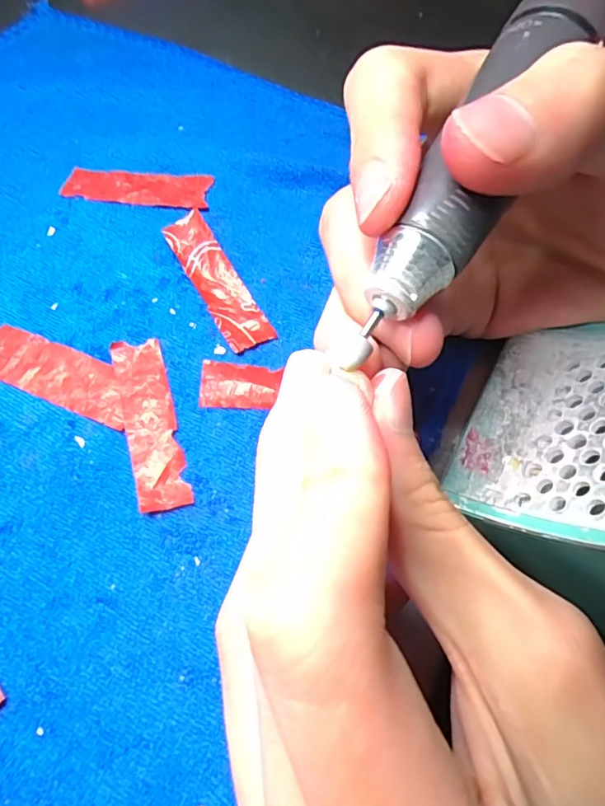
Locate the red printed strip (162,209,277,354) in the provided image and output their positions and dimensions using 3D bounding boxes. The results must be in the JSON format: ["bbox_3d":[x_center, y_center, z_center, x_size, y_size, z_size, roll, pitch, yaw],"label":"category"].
[{"bbox_3d":[-0.031,-0.044,0.187,0.015,0.004,0.058,-28,74,-12],"label":"red printed strip"}]

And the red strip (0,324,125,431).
[{"bbox_3d":[-0.081,-0.010,0.171,0.057,0.004,0.019,20,65,10],"label":"red strip"}]

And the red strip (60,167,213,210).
[{"bbox_3d":[-0.066,-0.087,0.208,0.059,0.004,0.016,8,63,4],"label":"red strip"}]

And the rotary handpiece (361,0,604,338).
[{"bbox_3d":[0.071,-0.100,0.129,0.023,0.022,0.200,31,78,14],"label":"rotary handpiece"}]

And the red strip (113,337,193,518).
[{"bbox_3d":[-0.048,0.005,0.165,0.015,0.004,0.058,-15,65,-7],"label":"red strip"}]

